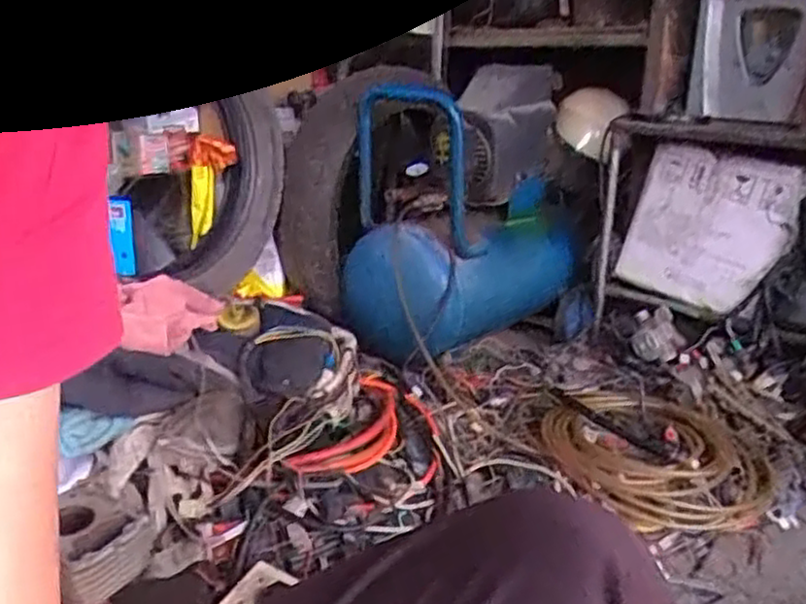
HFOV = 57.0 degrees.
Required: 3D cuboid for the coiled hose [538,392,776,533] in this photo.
[{"bbox_3d":[0.392,0.242,1.217,0.361,0.057,0.355,2,17,-1],"label":"coiled hose"}]

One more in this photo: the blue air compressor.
[{"bbox_3d":[0.125,-0.205,1.588,0.298,0.548,0.718,14,20,34],"label":"blue air compressor"}]

